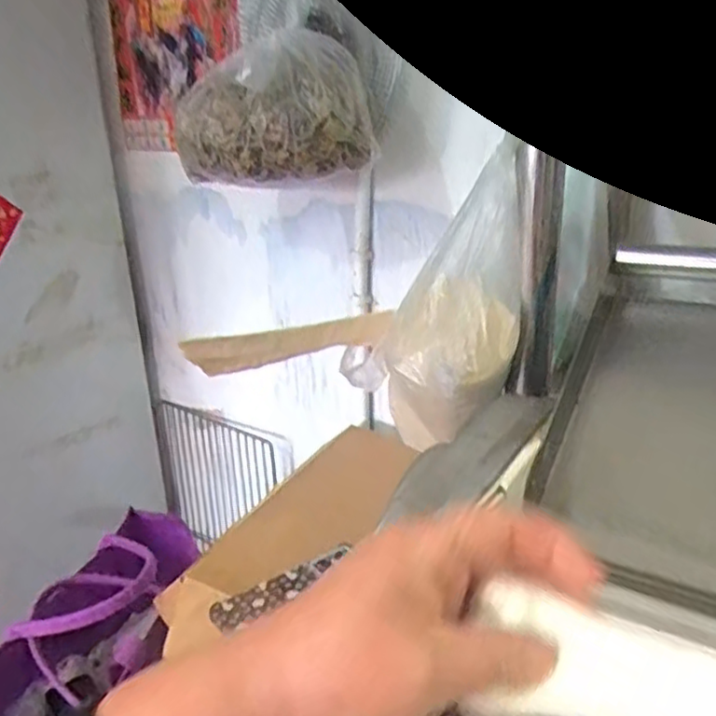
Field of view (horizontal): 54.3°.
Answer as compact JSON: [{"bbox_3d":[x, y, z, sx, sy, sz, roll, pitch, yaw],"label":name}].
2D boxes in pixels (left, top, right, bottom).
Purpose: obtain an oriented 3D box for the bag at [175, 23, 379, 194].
[{"bbox_3d":[-0.099,-0.282,0.803,0.207,0.163,0.145,-7,22,-13],"label":"bag"}]

